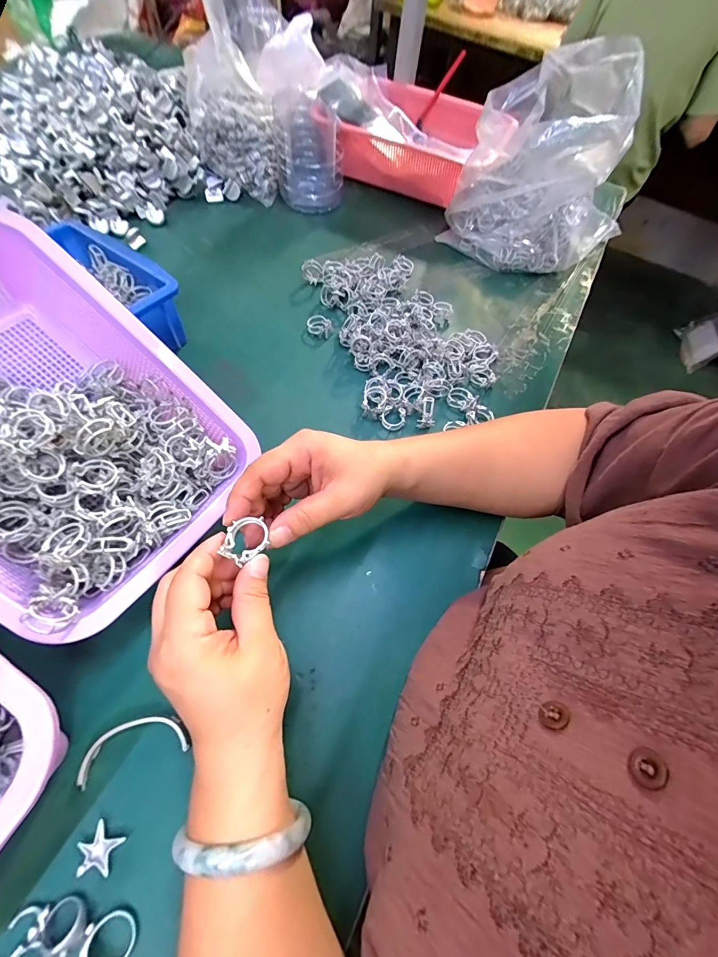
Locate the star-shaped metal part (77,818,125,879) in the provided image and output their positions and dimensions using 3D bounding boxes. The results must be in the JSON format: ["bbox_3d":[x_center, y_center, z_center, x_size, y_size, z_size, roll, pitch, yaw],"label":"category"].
[{"bbox_3d":[-0.153,0.218,0.222,0.023,0.004,0.022,16,60,3],"label":"star-shaped metal part"}]

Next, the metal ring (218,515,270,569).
[{"bbox_3d":[-0.070,0.038,0.236,0.024,0.006,0.028,19,61,10],"label":"metal ring"}]

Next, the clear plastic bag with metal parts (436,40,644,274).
[{"bbox_3d":[0.265,-0.444,0.535,0.217,0.214,0.250,38,63,16],"label":"clear plastic bag with metal parts"}]

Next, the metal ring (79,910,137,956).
[{"bbox_3d":[-0.134,0.250,0.202,0.024,0.007,0.024,3,60,-4],"label":"metal ring"}]

